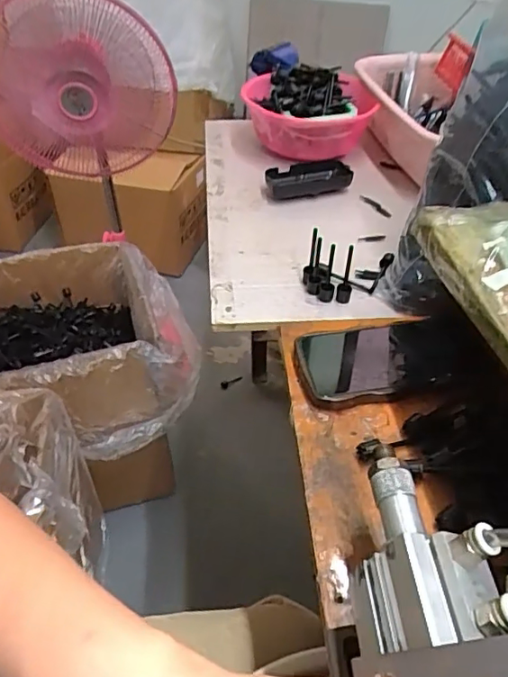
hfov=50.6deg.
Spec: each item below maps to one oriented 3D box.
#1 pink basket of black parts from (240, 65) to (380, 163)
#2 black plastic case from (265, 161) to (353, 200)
[{"bbox_3d":[0.075,-0.317,0.755,0.180,0.088,0.150,3,44,3],"label":"pink basket of black parts"},{"bbox_3d":[0.069,-0.212,0.704,0.108,0.023,0.051,-12,45,-13],"label":"black plastic case"}]

